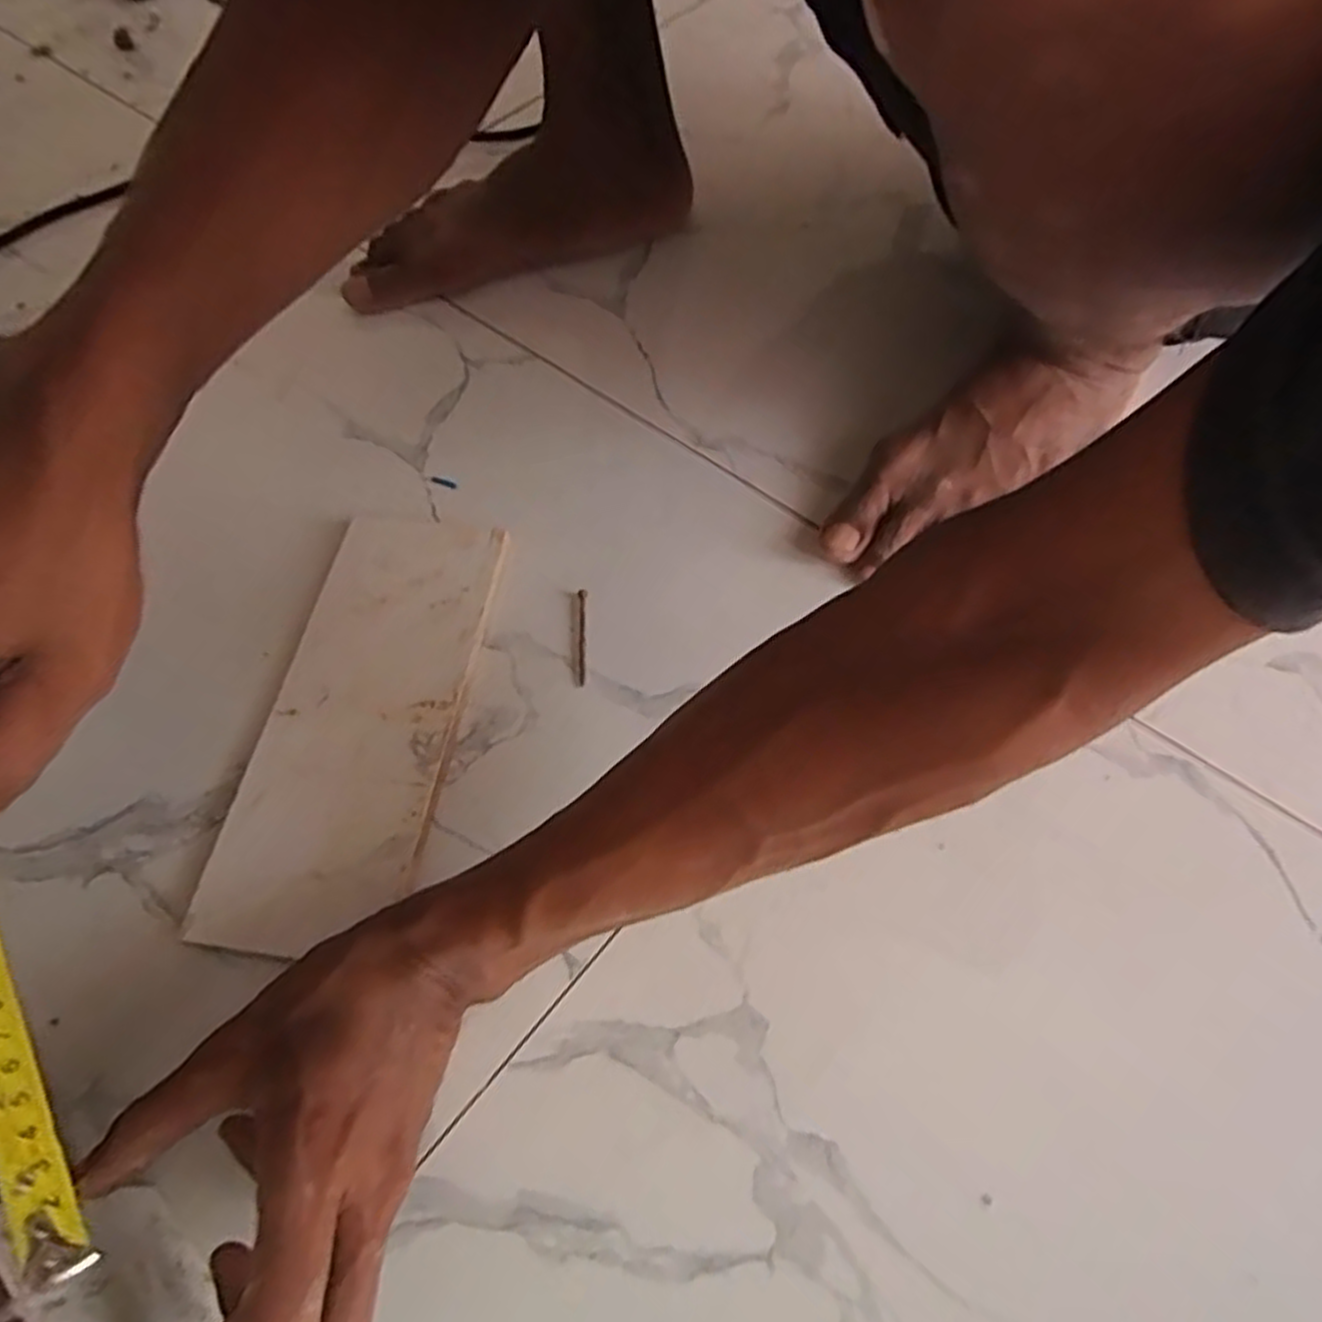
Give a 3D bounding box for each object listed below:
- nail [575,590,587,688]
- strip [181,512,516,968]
[{"bbox_3d":[-0.041,-0.012,0.405,0.005,0.006,0.054,-2,61,1],"label":"nail"},{"bbox_3d":[-0.143,0.024,0.383,0.091,0.012,0.224,6,62,6],"label":"strip"}]

